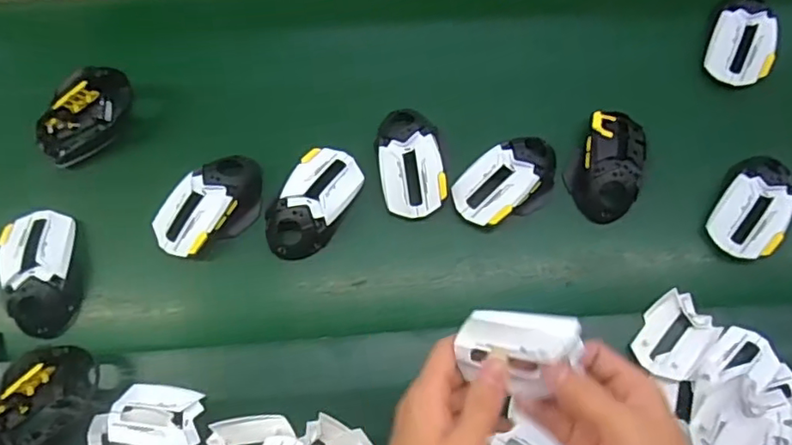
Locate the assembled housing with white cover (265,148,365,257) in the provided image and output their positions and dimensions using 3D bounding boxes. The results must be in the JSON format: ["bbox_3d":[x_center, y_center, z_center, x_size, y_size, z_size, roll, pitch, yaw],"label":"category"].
[{"bbox_3d":[-0.083,-0.022,0.591,0.063,0.038,0.119,33,75,8],"label":"assembled housing with white cover"}]

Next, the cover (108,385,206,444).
[{"bbox_3d":[-0.217,0.179,0.534,0.079,0.027,0.056,6,73,1],"label":"cover"}]

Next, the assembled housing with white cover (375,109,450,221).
[{"bbox_3d":[0.015,-0.064,0.605,0.067,0.035,0.117,-11,74,-4],"label":"assembled housing with white cover"}]

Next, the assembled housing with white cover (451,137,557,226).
[{"bbox_3d":[0.114,-0.044,0.603,0.118,0.035,0.070,-37,77,-11],"label":"assembled housing with white cover"}]

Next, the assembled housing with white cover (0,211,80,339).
[{"bbox_3d":[-0.342,0.047,0.570,0.058,0.037,0.119,-11,74,-4],"label":"assembled housing with white cover"}]

